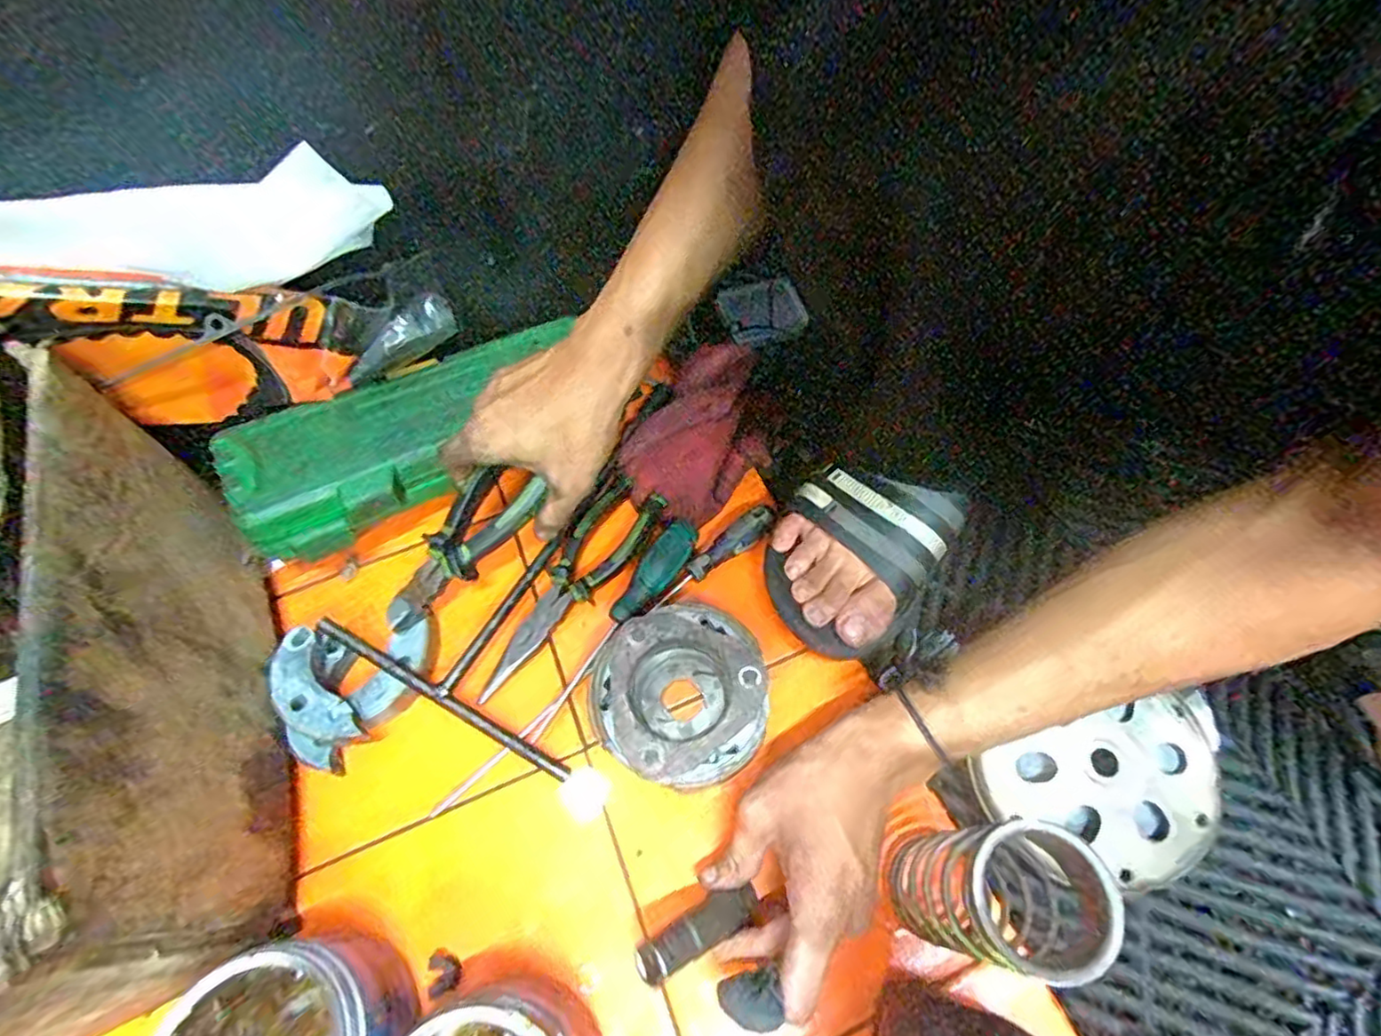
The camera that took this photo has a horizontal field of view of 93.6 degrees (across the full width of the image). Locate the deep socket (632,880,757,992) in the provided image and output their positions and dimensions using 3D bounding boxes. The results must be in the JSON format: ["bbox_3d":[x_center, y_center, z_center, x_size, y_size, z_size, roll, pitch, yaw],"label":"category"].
[{"bbox_3d":[0.004,0.218,0.345,0.071,0.019,0.021,-13,57,-35],"label":"deep socket"}]

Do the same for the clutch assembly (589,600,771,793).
[{"bbox_3d":[-0.007,0.116,0.428,0.108,0.039,0.116,-1,62,3],"label":"clutch assembly"}]

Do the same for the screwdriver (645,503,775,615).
[{"bbox_3d":[0.014,0.030,0.479,0.113,0.025,0.019,-34,65,-14],"label":"screwdriver"}]

